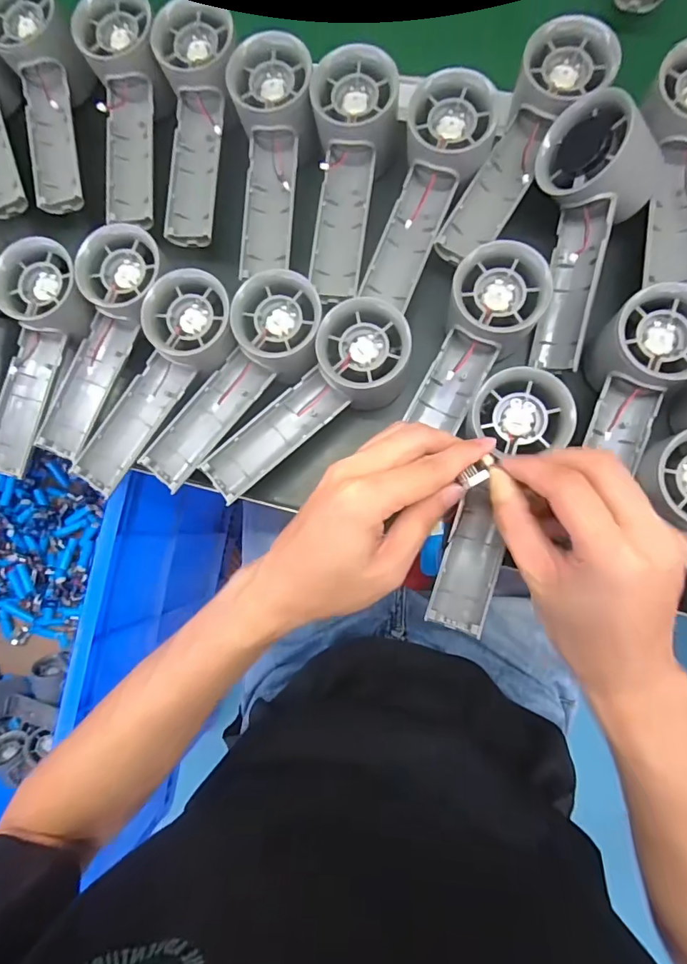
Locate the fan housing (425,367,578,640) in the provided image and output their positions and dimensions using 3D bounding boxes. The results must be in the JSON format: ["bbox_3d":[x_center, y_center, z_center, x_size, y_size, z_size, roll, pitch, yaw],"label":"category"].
[{"bbox_3d":[0.093,0.014,0.282,0.056,0.033,0.156,13,85,6],"label":"fan housing"}]

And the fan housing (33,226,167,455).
[{"bbox_3d":[-0.165,-0.093,0.326,0.048,0.036,0.157,24,100,7],"label":"fan housing"}]

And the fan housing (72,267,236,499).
[{"bbox_3d":[-0.125,-0.063,0.318,0.052,0.032,0.156,37,102,8],"label":"fan housing"}]

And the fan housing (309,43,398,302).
[{"bbox_3d":[0.006,-0.195,0.314,0.053,0.044,0.159,2,84,5],"label":"fan housing"}]

